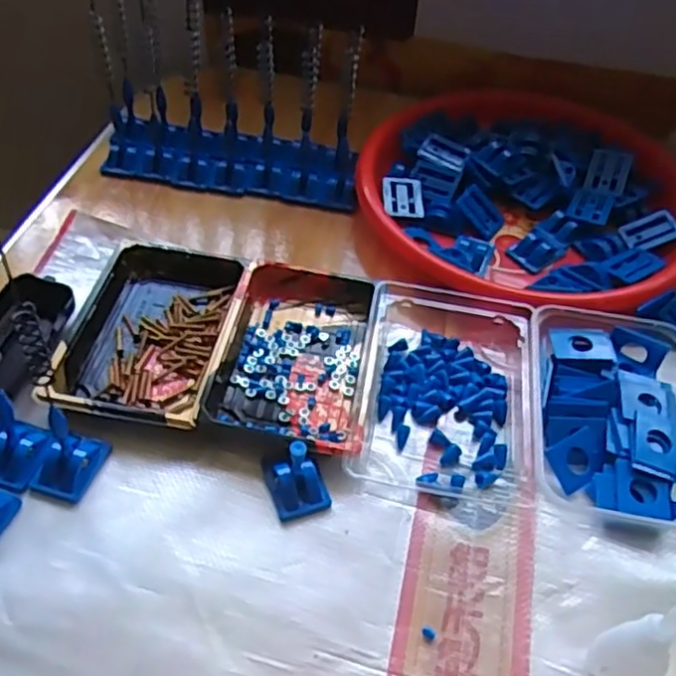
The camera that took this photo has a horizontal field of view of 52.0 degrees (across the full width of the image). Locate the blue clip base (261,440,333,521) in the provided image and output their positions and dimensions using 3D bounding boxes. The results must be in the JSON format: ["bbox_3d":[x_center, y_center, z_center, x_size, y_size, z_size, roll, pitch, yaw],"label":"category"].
[{"bbox_3d":[-0.027,0.080,0.423,0.032,0.044,0.045,-19,53,-19],"label":"blue clip base"}]

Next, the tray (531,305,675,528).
[{"bbox_3d":[0.187,0.047,0.470,0.108,0.033,0.157,8,49,3],"label":"tray"}]

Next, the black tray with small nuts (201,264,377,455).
[{"bbox_3d":[-0.028,0.008,0.496,0.103,0.024,0.162,8,49,3],"label":"black tray with small nuts"}]

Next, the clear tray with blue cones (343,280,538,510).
[{"bbox_3d":[0.077,0.026,0.487,0.117,0.026,0.176,8,49,3],"label":"clear tray with blue cones"}]

